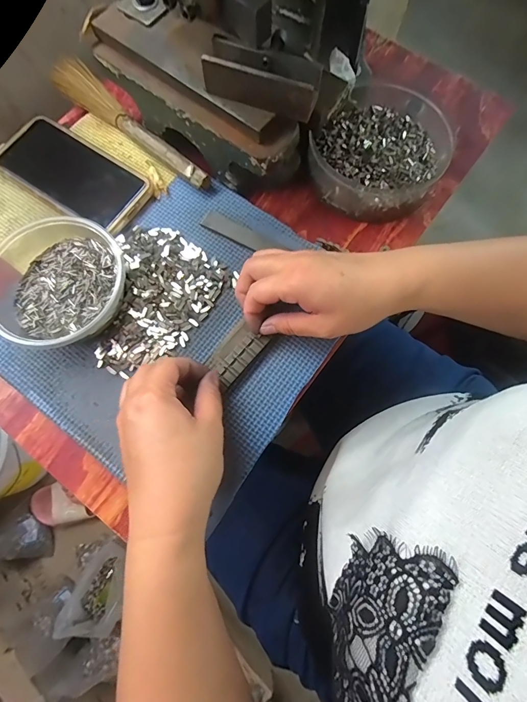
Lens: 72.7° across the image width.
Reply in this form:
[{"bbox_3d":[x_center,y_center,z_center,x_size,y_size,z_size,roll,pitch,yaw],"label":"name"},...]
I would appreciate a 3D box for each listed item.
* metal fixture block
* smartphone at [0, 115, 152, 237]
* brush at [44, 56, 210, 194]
[{"bbox_3d":[-0.024,0.002,0.315,0.033,0.012,0.058,36,77,9],"label":"metal fixture block"},{"bbox_3d":[-0.191,-0.177,0.359,0.156,0.012,0.074,33,76,8],"label":"smartphone"},{"bbox_3d":[-0.139,-0.240,0.373,0.224,0.020,0.036,41,78,10],"label":"brush"}]

